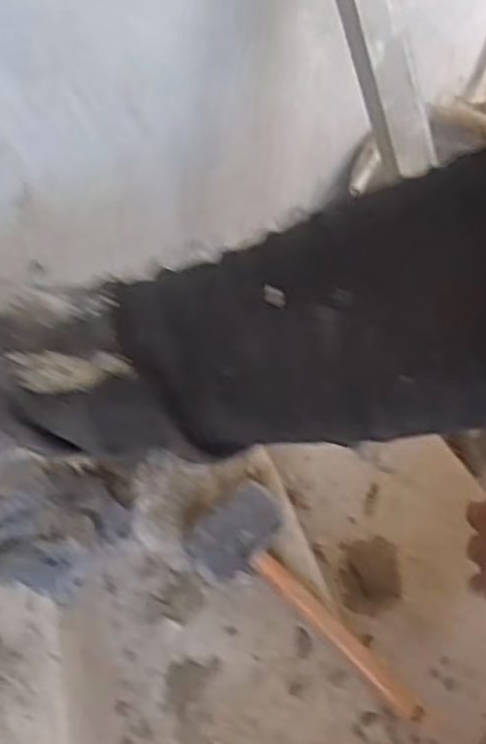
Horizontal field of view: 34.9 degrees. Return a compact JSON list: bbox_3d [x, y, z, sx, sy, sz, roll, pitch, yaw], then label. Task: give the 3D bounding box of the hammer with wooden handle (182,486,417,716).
[{"bbox_3d":[0.064,0.243,0.759,0.096,0.059,0.278,-41,75,-11],"label":"hammer with wooden handle"}]

